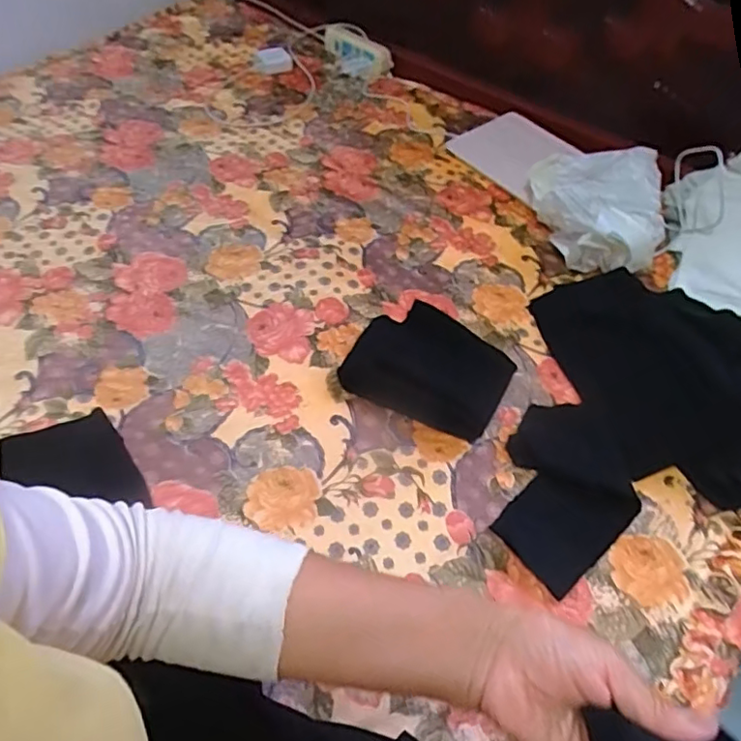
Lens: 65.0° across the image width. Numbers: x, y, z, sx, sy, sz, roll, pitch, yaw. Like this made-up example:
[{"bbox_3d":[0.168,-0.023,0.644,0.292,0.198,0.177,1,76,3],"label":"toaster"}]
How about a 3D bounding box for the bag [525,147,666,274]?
[{"bbox_3d":[0.340,-0.245,0.873,0.201,0.107,0.226,13,53,7],"label":"bag"}]

